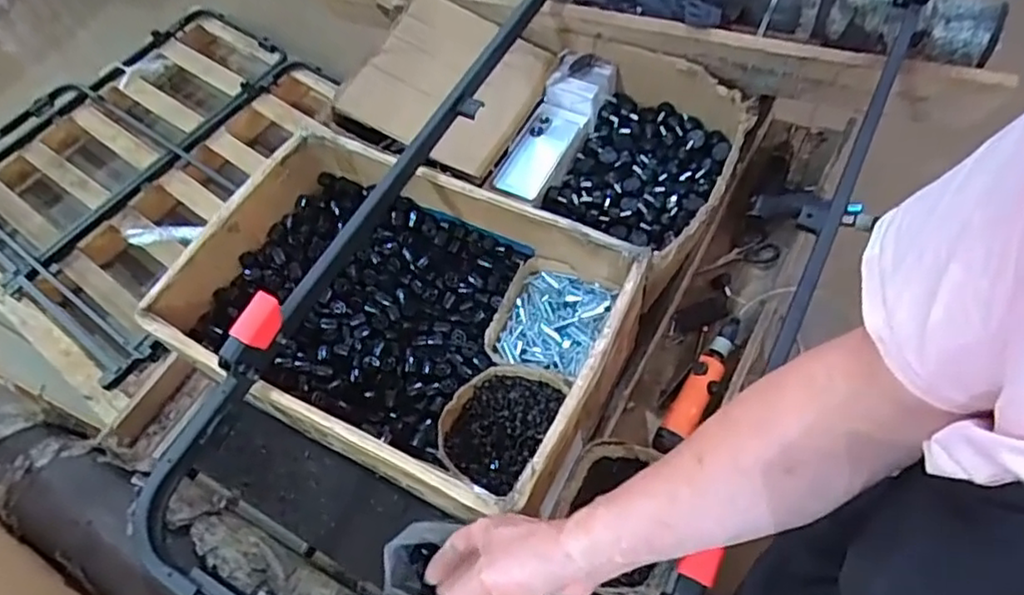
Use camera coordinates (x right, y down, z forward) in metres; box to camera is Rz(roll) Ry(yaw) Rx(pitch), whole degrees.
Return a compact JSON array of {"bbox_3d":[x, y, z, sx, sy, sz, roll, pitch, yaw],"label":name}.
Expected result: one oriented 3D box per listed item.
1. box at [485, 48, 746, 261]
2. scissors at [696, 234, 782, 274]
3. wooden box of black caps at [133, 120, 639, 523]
[{"bbox_3d":[0.153,-0.215,0.927,0.317,0.138,0.317,22,65,18],"label":"box"},{"bbox_3d":[0.338,-0.051,0.974,0.133,0.012,0.043,-28,61,-10],"label":"scissors"},{"bbox_3d":[-0.146,0.012,0.820,0.524,0.137,0.364,22,65,18],"label":"wooden box of black caps"}]

